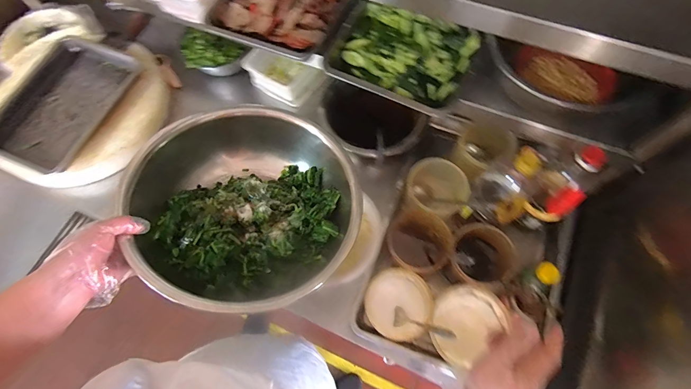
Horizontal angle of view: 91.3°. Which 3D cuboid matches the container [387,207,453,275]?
[{"bbox_3d":[0.161,0.105,0.740,0.127,0.086,0.123,-1,68,2],"label":"container"}]

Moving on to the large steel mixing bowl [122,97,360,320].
[{"bbox_3d":[-0.174,0.023,0.621,0.346,0.180,0.375,-41,72,-13],"label":"large steel mixing bowl"}]

